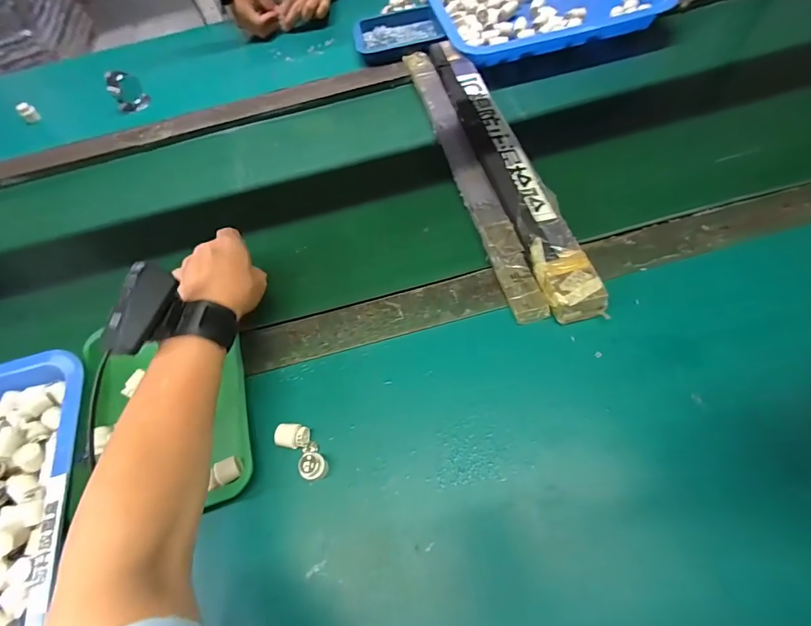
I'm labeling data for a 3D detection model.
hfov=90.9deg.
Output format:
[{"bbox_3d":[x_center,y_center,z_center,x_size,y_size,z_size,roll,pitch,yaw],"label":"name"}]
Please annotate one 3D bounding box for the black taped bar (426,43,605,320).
[{"bbox_3d":[0.117,-0.203,0.509,0.051,0.032,0.490,-15,59,-1],"label":"black taped bar"}]

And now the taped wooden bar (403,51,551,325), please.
[{"bbox_3d":[0.072,-0.203,0.523,0.036,0.023,0.502,-15,59,-1],"label":"taped wooden bar"}]

